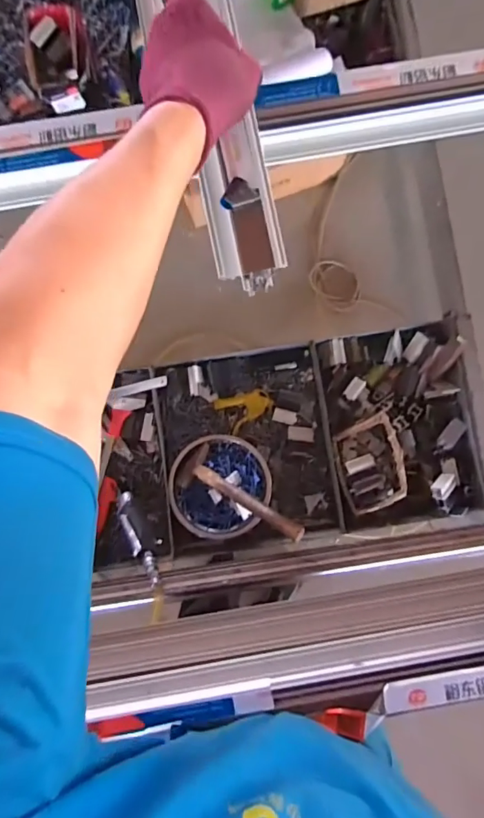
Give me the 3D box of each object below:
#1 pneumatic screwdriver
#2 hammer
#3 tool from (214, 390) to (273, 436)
[{"bbox_3d":[-0.196,0.236,0.845,0.040,0.252,0.030,-41,128,-3],"label":"pneumatic screwdriver"},{"bbox_3d":[-0.005,0.161,0.847,0.297,0.029,0.091,25,85,39],"label":"hammer"},{"bbox_3d":[0.008,-0.002,0.982,0.112,0.021,0.079,-25,87,-2],"label":"tool"}]

